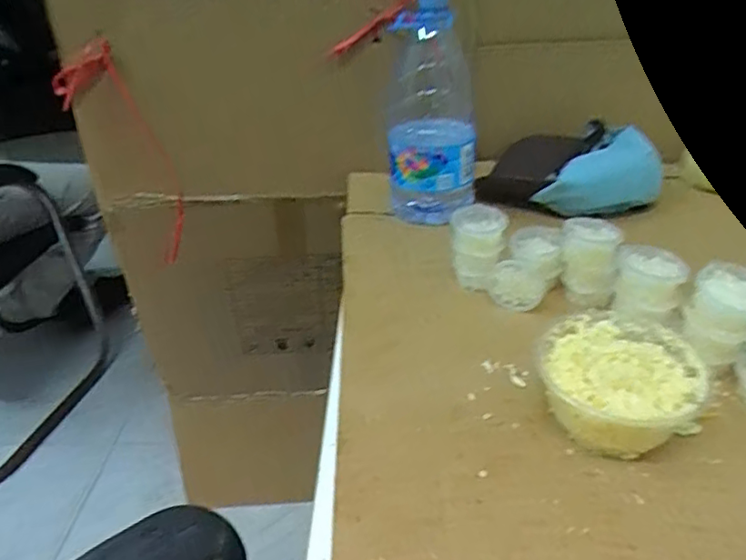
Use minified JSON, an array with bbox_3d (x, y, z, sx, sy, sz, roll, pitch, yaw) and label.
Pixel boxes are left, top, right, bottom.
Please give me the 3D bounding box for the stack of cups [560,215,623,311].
[{"bbox_3d":[0.194,-0.015,0.535,0.047,0.073,0.047,9,32,16],"label":"stack of cups"}]

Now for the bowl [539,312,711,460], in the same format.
[{"bbox_3d":[0.169,0.072,0.409,0.103,0.064,0.096,-1,31,0],"label":"bowl"}]

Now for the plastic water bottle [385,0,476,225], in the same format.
[{"bbox_3d":[0.066,-0.182,0.664,0.097,0.241,0.072,1,31,4],"label":"plastic water bottle"}]

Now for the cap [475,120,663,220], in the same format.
[{"bbox_3d":[0.239,-0.130,0.720,0.200,0.077,0.155,12,33,21],"label":"cap"}]

